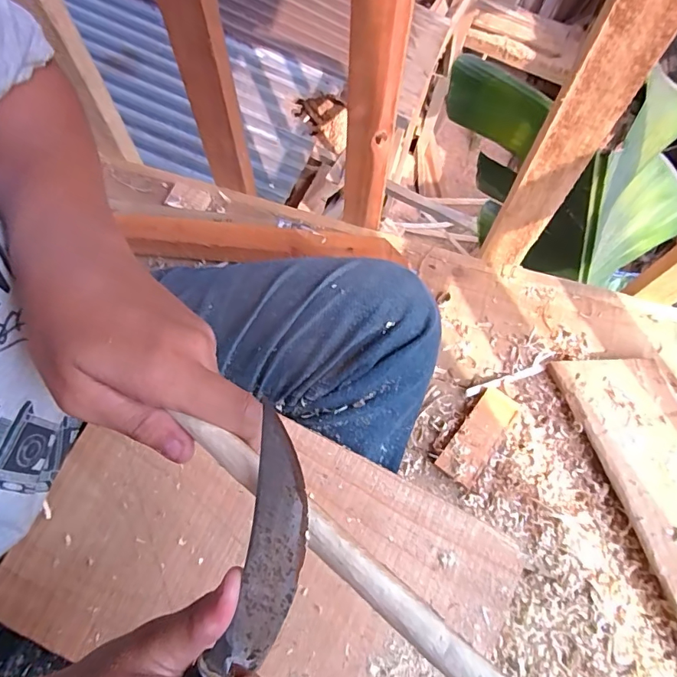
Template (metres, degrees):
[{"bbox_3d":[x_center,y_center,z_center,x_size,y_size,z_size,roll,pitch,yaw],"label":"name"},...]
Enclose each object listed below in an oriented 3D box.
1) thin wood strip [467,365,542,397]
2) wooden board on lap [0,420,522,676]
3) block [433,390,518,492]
[{"bbox_3d":[0.204,0.049,0.561,0.103,0.007,0.011,-19,68,-8],"label":"thin wood strip"},{"bbox_3d":[-0.048,0.164,0.318,0.317,0.007,0.197,27,78,1],"label":"wooden board on lap"},{"bbox_3d":[0.161,0.113,0.532,0.045,0.013,0.115,35,71,14],"label":"block"}]

